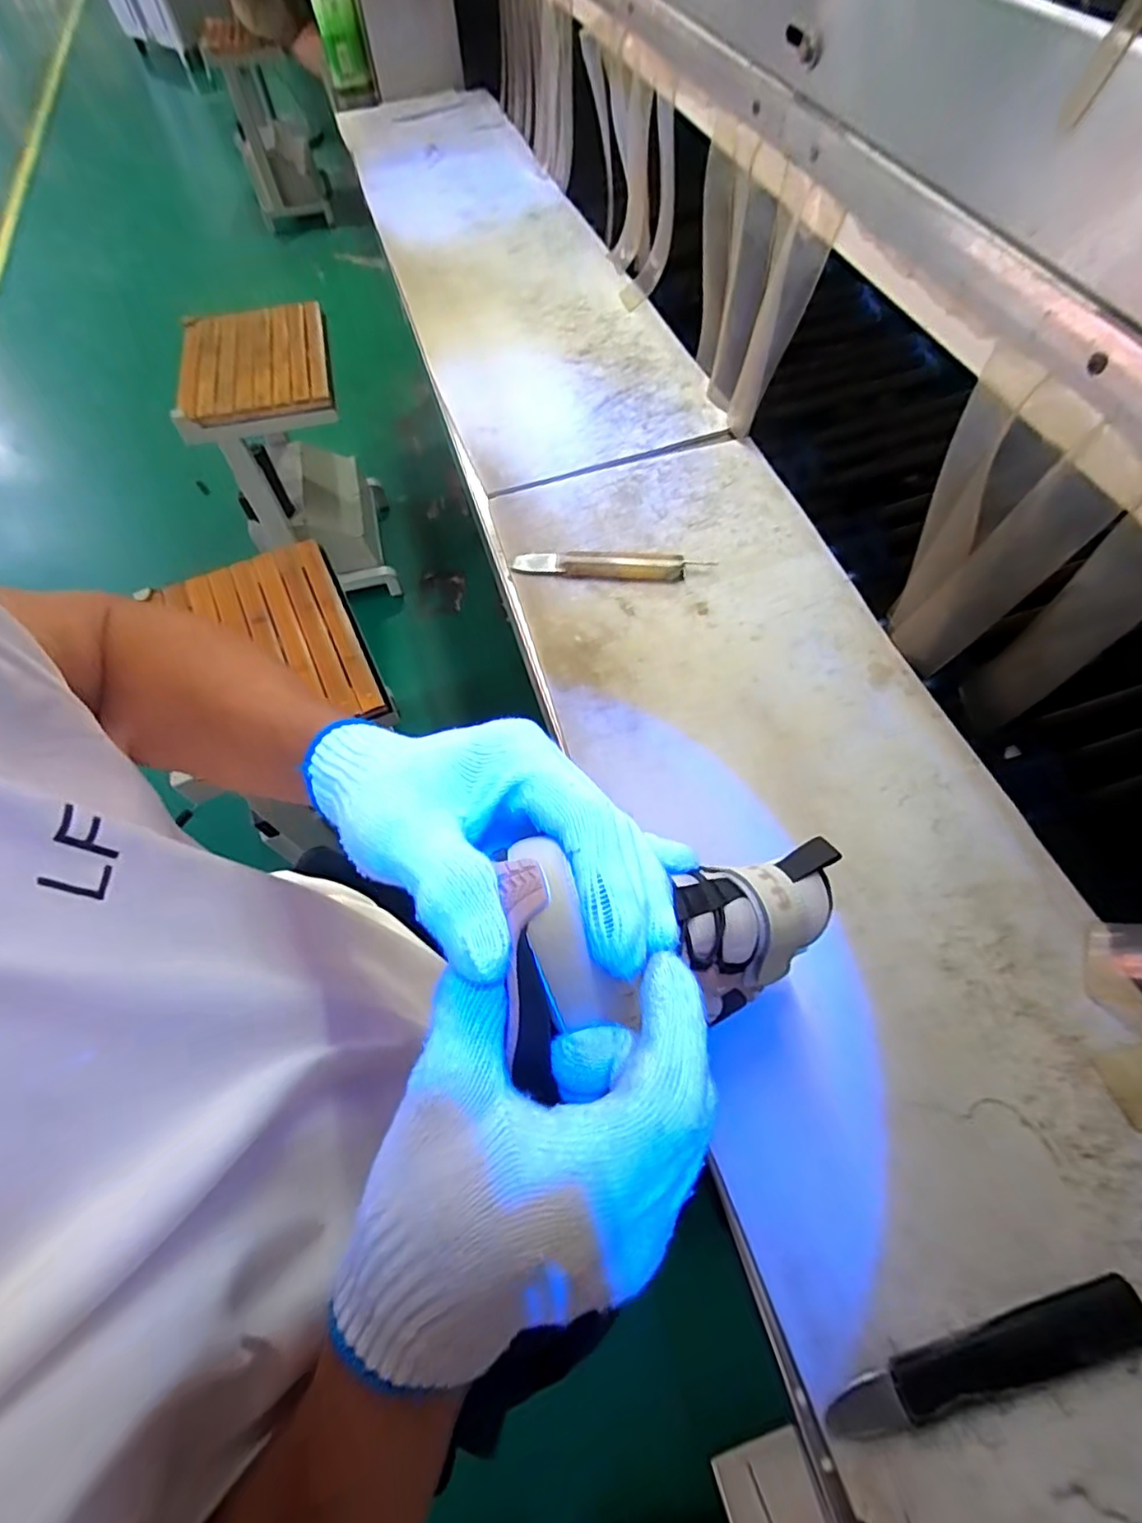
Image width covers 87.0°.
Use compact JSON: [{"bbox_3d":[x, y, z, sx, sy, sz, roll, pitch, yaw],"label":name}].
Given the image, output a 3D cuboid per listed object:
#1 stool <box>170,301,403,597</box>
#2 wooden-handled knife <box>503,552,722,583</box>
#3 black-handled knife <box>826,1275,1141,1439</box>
[{"bbox_3d":[-0.621,-0.696,1.400,0.270,0.497,0.391,-14,62,-5],"label":"stool"},{"bbox_3d":[0.036,-0.185,0.568,0.183,0.015,0.027,3,62,5],"label":"wooden-handled knife"},{"bbox_3d":[0.209,0.300,0.301,0.165,0.015,0.027,-14,62,-5],"label":"black-handled knife"}]

